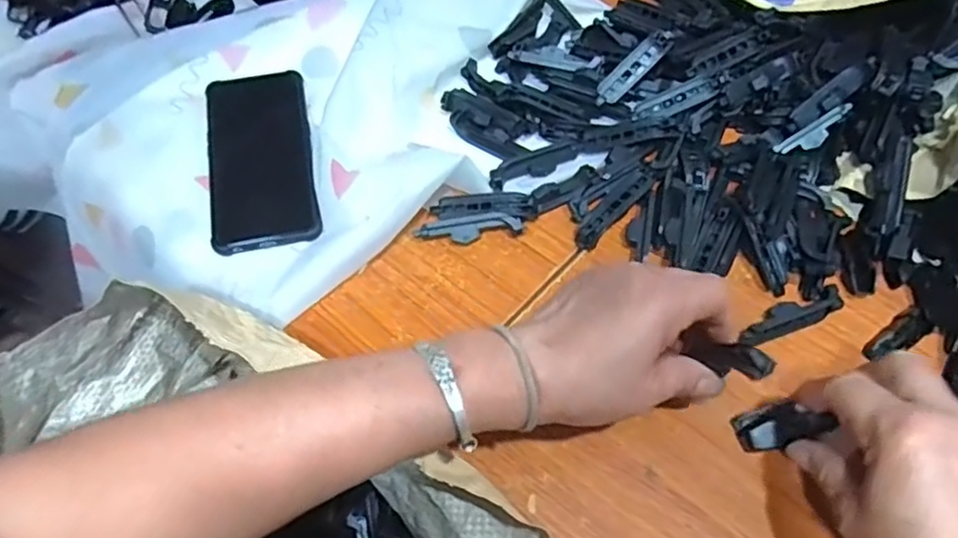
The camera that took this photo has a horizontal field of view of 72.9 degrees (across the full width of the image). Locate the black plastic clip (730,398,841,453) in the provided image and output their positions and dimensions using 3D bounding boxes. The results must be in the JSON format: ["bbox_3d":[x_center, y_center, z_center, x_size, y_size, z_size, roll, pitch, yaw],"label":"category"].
[{"bbox_3d":[0.175,0.090,0.375,0.051,0.009,0.025,-14,60,6],"label":"black plastic clip"}]

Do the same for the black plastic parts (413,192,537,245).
[{"bbox_3d":[-0.002,-0.037,0.459,0.082,0.012,0.038,-5,58,-3],"label":"black plastic parts"}]

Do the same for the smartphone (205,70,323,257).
[{"bbox_3d":[-0.166,-0.085,0.496,0.076,0.021,0.157,-11,58,-7],"label":"smartphone"}]

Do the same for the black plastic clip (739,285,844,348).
[{"bbox_3d":[0.203,0.029,0.420,0.079,0.013,0.020,-19,60,-12],"label":"black plastic clip"}]

